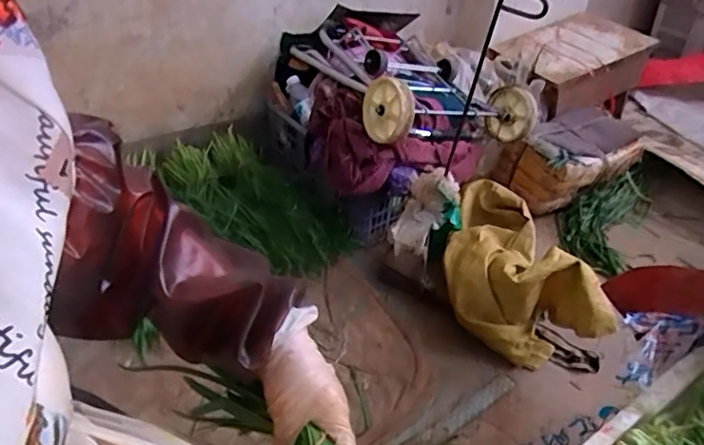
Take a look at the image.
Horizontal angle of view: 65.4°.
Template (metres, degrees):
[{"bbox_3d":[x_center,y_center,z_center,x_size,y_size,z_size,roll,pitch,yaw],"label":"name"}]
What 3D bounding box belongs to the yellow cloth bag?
[{"bbox_3d":[0.335,0.071,1.154,0.269,0.227,0.415,5,37,3],"label":"yellow cloth bag"}]

